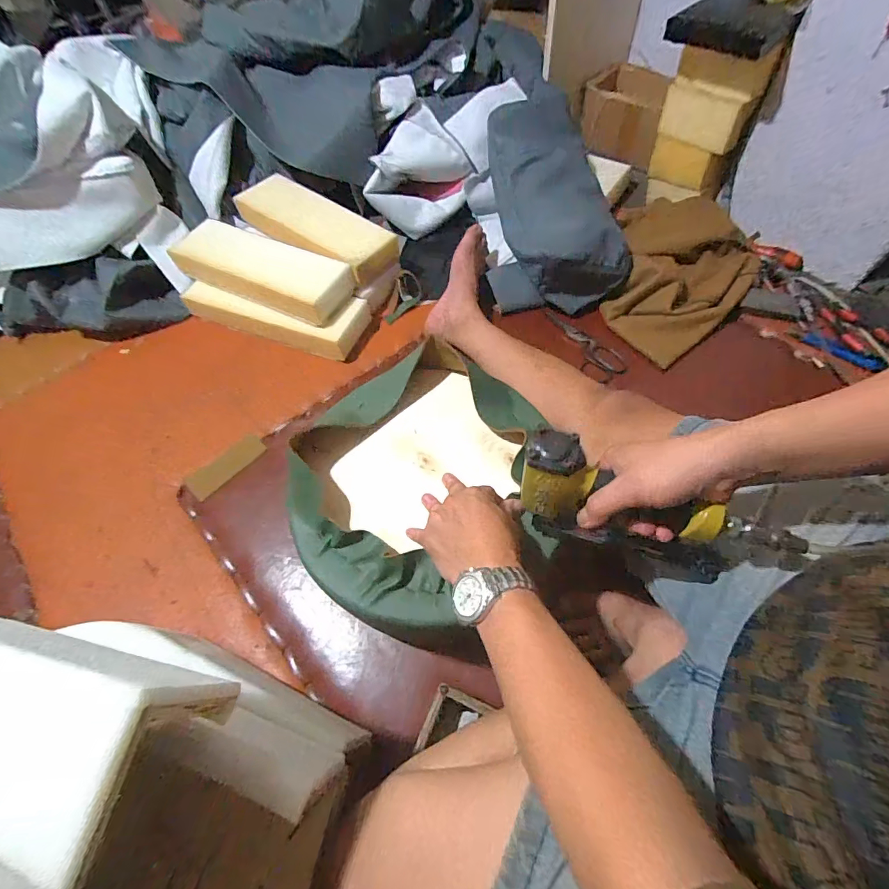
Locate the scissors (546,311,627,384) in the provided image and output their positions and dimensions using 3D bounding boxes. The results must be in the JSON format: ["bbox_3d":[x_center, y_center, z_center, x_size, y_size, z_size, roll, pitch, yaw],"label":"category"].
[{"bbox_3d":[0.258,-0.183,0.848,0.188,0.007,0.073,39,81,18],"label":"scissors"}]

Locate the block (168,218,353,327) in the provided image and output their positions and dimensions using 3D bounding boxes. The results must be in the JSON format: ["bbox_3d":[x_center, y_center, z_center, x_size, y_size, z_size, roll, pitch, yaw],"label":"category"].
[{"bbox_3d":[-0.350,-0.339,0.858,0.353,0.065,0.127,22,64,15],"label":"block"}]

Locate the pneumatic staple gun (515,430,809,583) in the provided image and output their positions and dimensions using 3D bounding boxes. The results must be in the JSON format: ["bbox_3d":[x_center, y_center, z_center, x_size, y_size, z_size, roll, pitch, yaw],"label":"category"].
[{"bbox_3d":[0.183,0.066,0.413,0.225,0.138,0.045,16,62,12],"label":"pneumatic staple gun"}]

